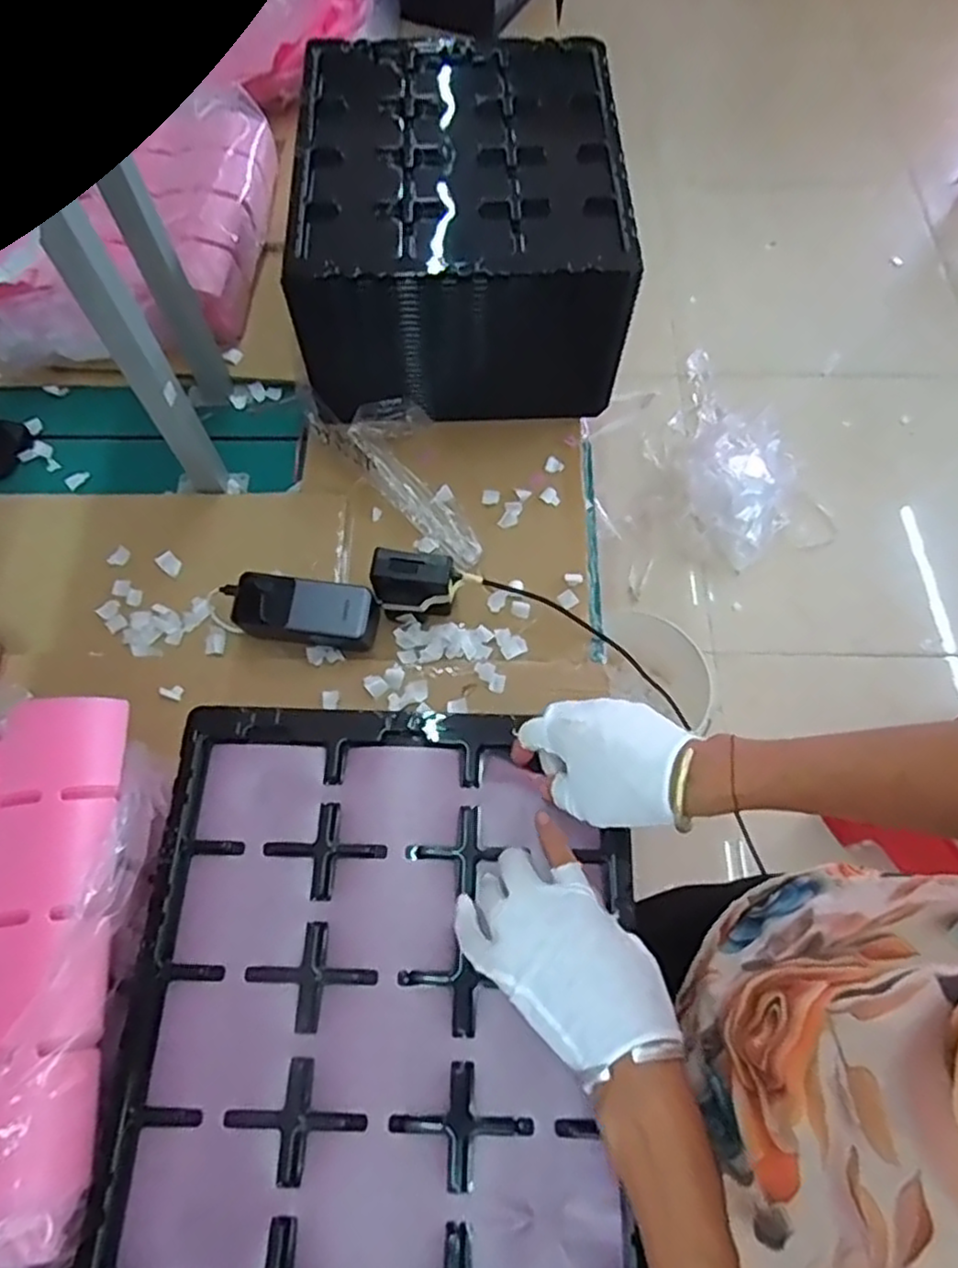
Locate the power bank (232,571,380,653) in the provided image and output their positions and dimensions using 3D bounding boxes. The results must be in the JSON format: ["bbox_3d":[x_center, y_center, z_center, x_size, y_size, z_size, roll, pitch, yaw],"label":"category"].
[{"bbox_3d":[-0.175,-0.019,0.691,0.142,0.054,0.055,7,65,4],"label":"power bank"}]

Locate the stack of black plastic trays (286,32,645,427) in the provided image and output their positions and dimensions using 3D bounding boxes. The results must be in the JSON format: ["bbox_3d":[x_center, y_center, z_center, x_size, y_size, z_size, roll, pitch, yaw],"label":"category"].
[{"bbox_3d":[-0.021,-0.441,0.792,0.321,0.197,0.382,-3,65,-1],"label":"stack of black plastic trays"}]

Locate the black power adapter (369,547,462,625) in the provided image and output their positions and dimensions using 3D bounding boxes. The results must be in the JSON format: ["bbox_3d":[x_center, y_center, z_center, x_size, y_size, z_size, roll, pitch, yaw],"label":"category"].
[{"bbox_3d":[-0.063,-0.045,0.686,0.079,0.064,0.045,7,65,4],"label":"black power adapter"}]

